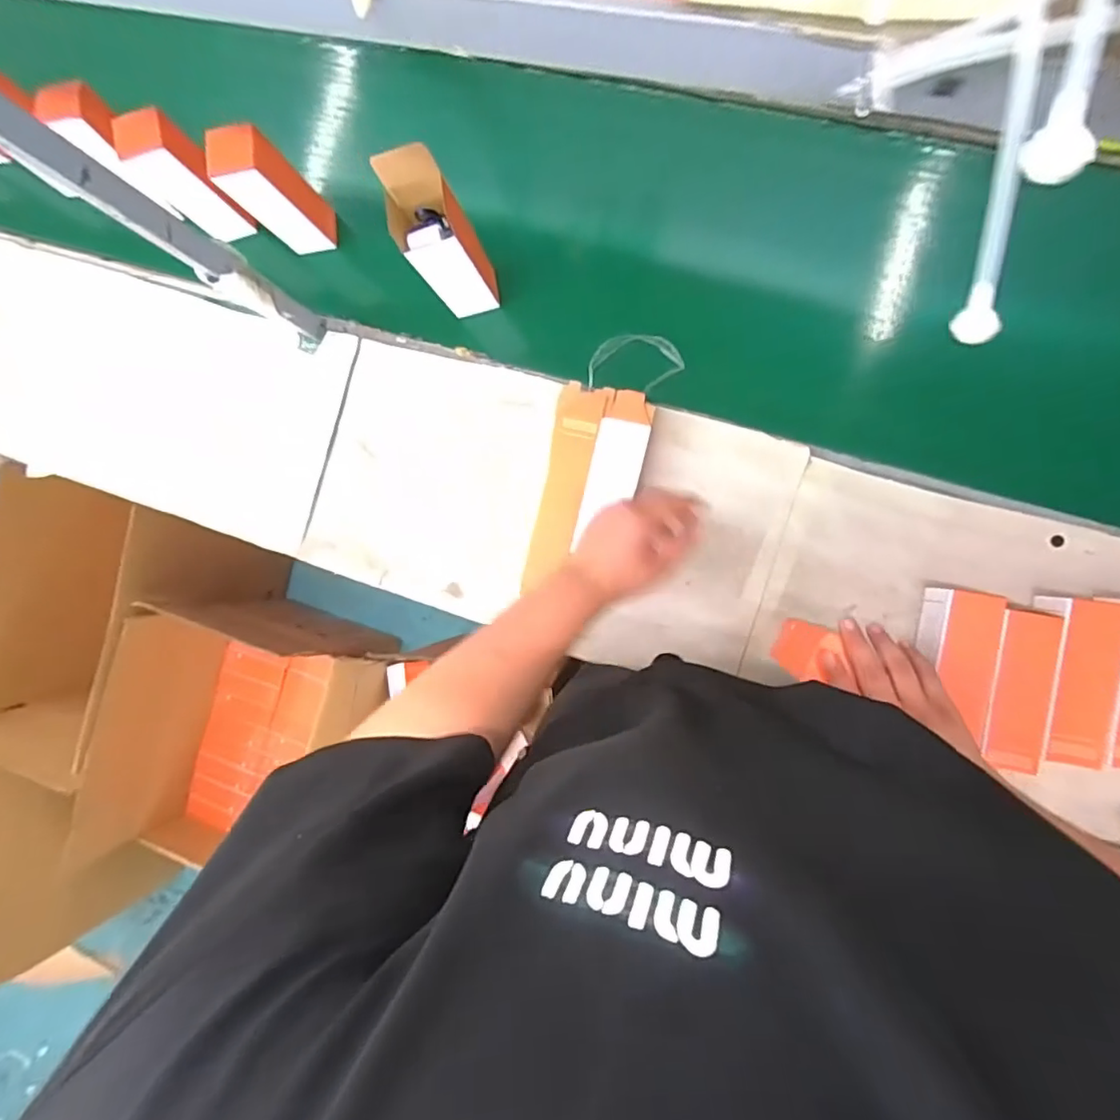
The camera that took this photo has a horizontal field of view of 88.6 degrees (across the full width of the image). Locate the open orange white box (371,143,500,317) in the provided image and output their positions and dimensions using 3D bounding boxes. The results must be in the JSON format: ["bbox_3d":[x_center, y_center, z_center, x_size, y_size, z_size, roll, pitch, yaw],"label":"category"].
[{"bbox_3d":[-0.142,-0.382,0.692,0.082,0.209,0.086,-21,86,9],"label":"open orange white box"}]

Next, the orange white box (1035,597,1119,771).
[{"bbox_3d":[0.553,0.129,0.624,0.063,0.055,0.174,5,90,10],"label":"orange white box"}]

